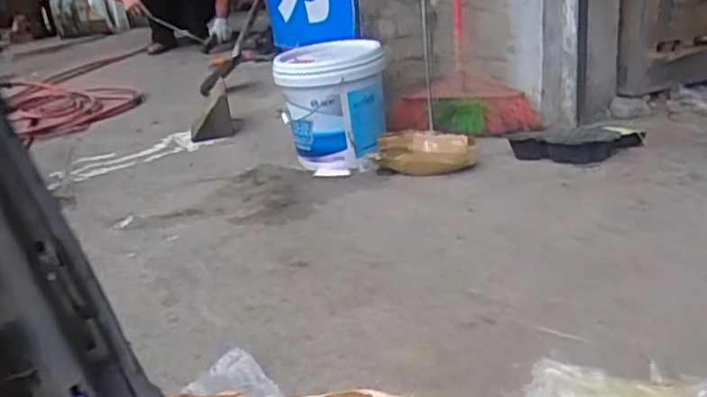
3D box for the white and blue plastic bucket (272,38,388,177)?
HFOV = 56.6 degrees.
[{"bbox_3d":[-0.043,-0.216,1.611,0.249,0.312,0.268,-4,21,3],"label":"white and blue plastic bucket"}]

